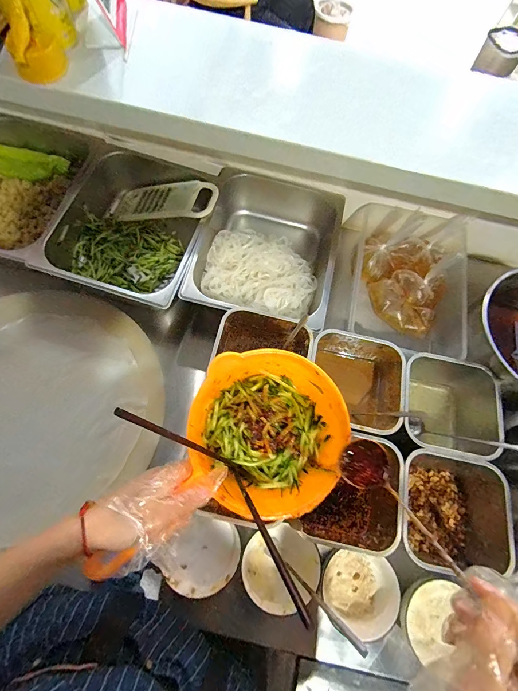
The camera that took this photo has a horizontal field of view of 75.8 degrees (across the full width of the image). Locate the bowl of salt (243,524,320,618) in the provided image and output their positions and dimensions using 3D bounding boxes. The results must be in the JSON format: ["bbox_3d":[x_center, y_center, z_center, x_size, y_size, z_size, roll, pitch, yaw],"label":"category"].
[{"bbox_3d":[0.033,0.337,0.508,0.111,0.060,0.103,2,69,-4],"label":"bowl of salt"}]

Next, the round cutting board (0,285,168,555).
[{"bbox_3d":[-0.411,0.087,0.588,0.437,0.022,0.413,2,69,-4],"label":"round cutting board"}]

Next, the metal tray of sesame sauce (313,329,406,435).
[{"bbox_3d":[0.158,0.070,0.582,0.155,0.084,0.159,14,68,1],"label":"metal tray of sesame sauce"}]

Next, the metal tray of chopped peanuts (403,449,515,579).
[{"bbox_3d":[0.287,0.258,0.526,0.152,0.101,0.163,11,68,-1],"label":"metal tray of chopped peanuts"}]

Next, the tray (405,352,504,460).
[{"bbox_3d":[0.327,0.106,0.594,0.170,0.132,0.179,15,68,1],"label":"tray"}]

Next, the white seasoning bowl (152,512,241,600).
[{"bbox_3d":[-0.082,0.309,0.492,0.099,0.027,0.100,32,70,8],"label":"white seasoning bowl"}]

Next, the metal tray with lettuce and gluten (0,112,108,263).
[{"bbox_3d":[-0.487,-0.328,0.695,0.276,0.094,0.358,19,68,3],"label":"metal tray with lettuce and gluten"}]

